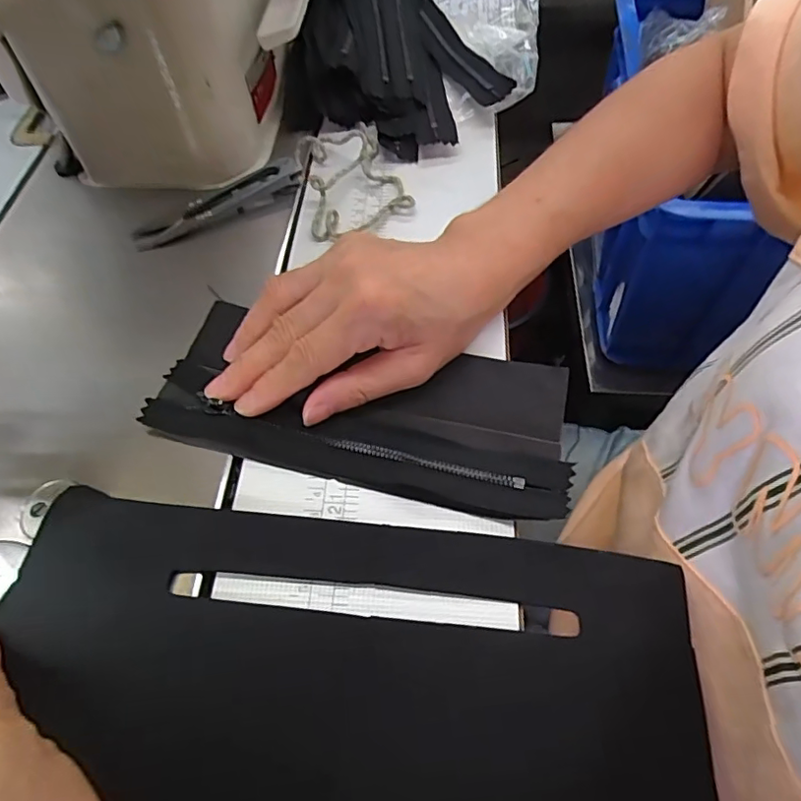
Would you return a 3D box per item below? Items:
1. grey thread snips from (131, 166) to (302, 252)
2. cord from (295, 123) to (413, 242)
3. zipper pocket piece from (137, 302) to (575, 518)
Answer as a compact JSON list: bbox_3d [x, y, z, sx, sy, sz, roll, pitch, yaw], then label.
[{"bbox_3d":[-0.108,-0.116,0.334,0.103,0.007,0.020,-28,60,-16],"label":"grey thread snips"},{"bbox_3d":[-0.035,-0.143,0.346,0.061,0.013,0.098,-18,58,-10],"label":"cord"},{"bbox_3d":[-0.020,0.002,0.259,0.185,0.010,0.085,6,59,7],"label":"zipper pocket piece"}]

